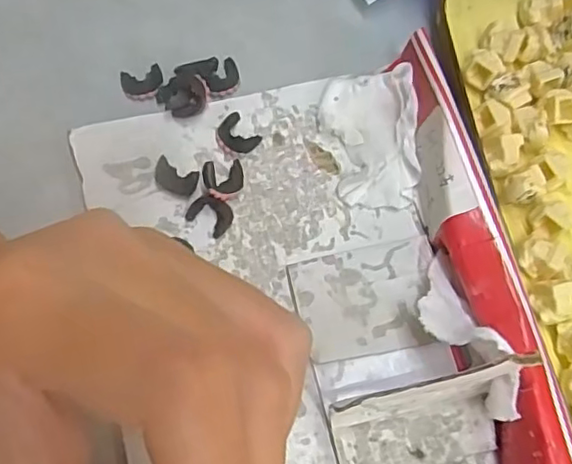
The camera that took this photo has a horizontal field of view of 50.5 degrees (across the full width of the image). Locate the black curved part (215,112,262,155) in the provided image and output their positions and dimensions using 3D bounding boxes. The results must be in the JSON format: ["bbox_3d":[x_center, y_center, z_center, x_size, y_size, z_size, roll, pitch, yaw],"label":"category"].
[{"bbox_3d":[-0.019,-0.036,0.227,0.016,0.006,0.013,43,75,10],"label":"black curved part"}]

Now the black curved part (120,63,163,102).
[{"bbox_3d":[-0.056,-0.058,0.234,0.016,0.005,0.013,-16,73,-8],"label":"black curved part"}]

